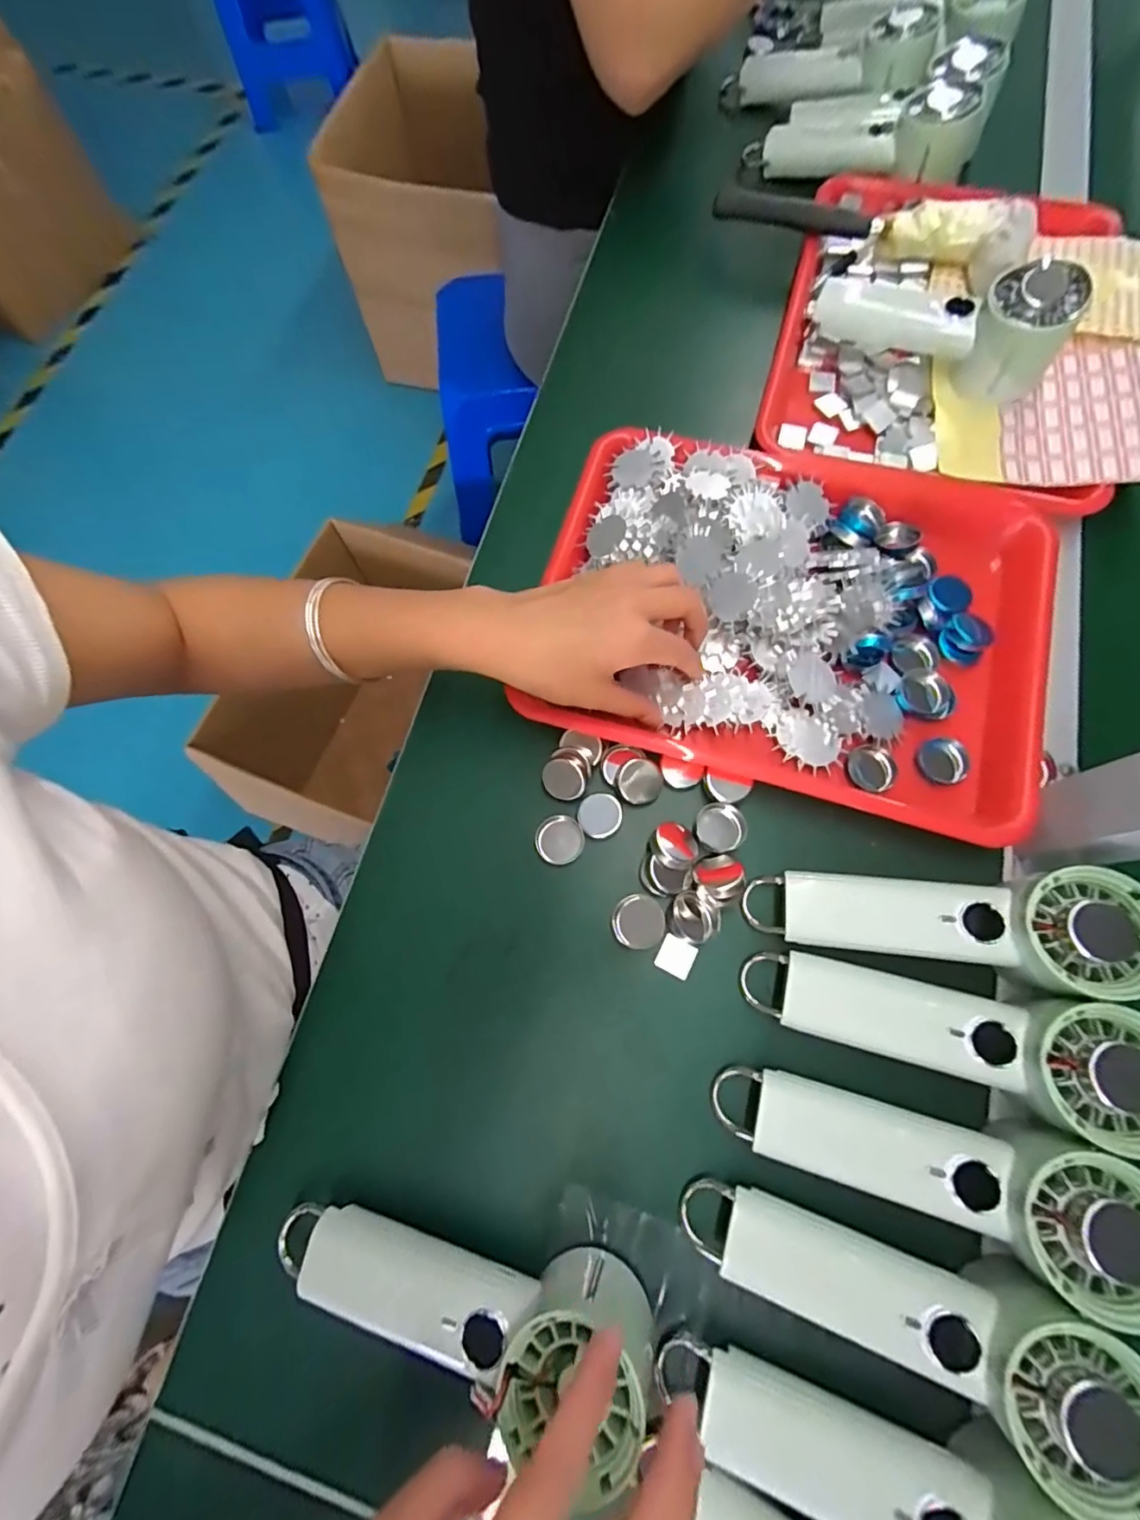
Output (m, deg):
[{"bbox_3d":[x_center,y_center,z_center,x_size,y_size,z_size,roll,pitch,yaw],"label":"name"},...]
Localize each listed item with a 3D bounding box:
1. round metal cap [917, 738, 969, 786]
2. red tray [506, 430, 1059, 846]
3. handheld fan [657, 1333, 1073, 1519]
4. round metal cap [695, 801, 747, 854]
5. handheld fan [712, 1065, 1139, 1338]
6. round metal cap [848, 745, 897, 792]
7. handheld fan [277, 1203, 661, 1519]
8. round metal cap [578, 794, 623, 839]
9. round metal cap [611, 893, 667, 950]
[{"bbox_3d":[0.246,0.001,0.367,0.030,0.006,0.030,-1,73,2],"label":"round metal cap"},{"bbox_3d":[0.152,-0.103,0.383,0.333,0.032,0.252,16,74,7],"label":"red tray"},{"bbox_3d":[0.141,0.327,0.250,0.194,0.041,0.064,9,73,24],"label":"handheld fan"},{"bbox_3d":[0.096,0.043,0.355,0.030,0.008,0.031,-21,73,-4],"label":"round metal cap"},{"bbox_3d":[0.178,0.204,0.284,0.195,0.044,0.060,8,73,24],"label":"handheld fan"},{"bbox_3d":[0.199,0.006,0.369,0.031,0.013,0.024,41,79,13],"label":"round metal cap"},{"bbox_3d":[-0.055,0.274,0.278,0.191,0.073,0.061,6,73,15],"label":"handheld fan"},{"bbox_3d":[0.020,0.036,0.365,0.028,0.004,0.028,-1,73,2],"label":"round metal cap"},{"bbox_3d":[0.042,0.099,0.342,0.031,0.009,0.031,-1,73,2],"label":"round metal cap"}]

